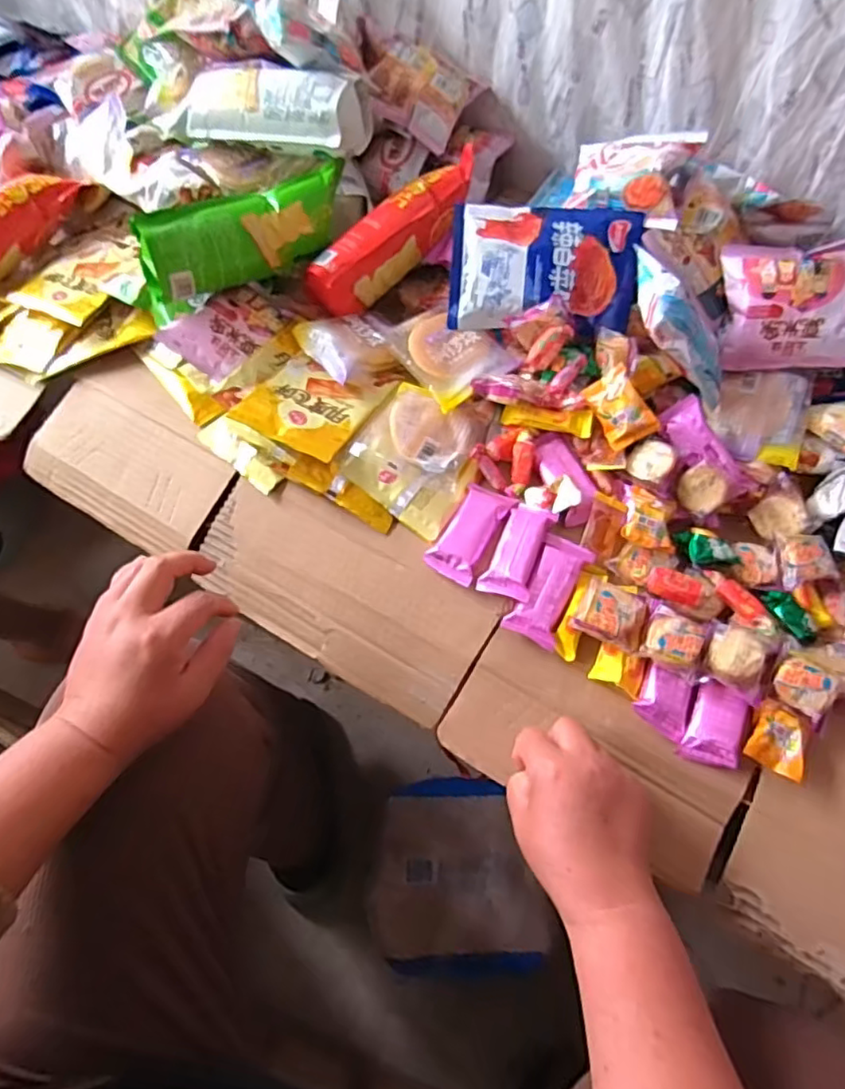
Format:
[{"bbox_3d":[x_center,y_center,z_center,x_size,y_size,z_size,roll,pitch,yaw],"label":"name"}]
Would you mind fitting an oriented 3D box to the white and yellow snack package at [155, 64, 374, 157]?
[{"bbox_3d":[-0.163,-0.439,0.618,0.212,0.065,0.063,15,61,9],"label":"white and yellow snack package"}]

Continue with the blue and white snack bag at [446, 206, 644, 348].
[{"bbox_3d":[0.116,-0.261,0.591,0.173,0.030,0.116,4,94,1],"label":"blue and white snack bag"}]

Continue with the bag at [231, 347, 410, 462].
[{"bbox_3d":[-0.095,-0.145,0.577,0.111,0.013,0.135,23,63,13],"label":"bag"}]

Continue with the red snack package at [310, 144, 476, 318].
[{"bbox_3d":[-0.028,-0.313,0.630,0.205,0.055,0.049,-45,68,-8],"label":"red snack package"}]

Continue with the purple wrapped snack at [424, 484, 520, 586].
[{"bbox_3d":[0.042,-0.012,0.540,0.042,0.014,0.093,26,63,14],"label":"purple wrapped snack"}]

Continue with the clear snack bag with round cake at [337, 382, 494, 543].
[{"bbox_3d":[-0.001,-0.091,0.569,0.106,0.034,0.140,26,63,14],"label":"clear snack bag with round cake"}]

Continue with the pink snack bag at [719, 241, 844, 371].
[{"bbox_3d":[0.339,-0.218,0.572,0.114,0.111,0.032,6,16,10],"label":"pink snack bag"}]

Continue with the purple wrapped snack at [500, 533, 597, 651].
[{"bbox_3d":[0.107,0.037,0.520,0.043,0.020,0.092,25,63,14],"label":"purple wrapped snack"}]

